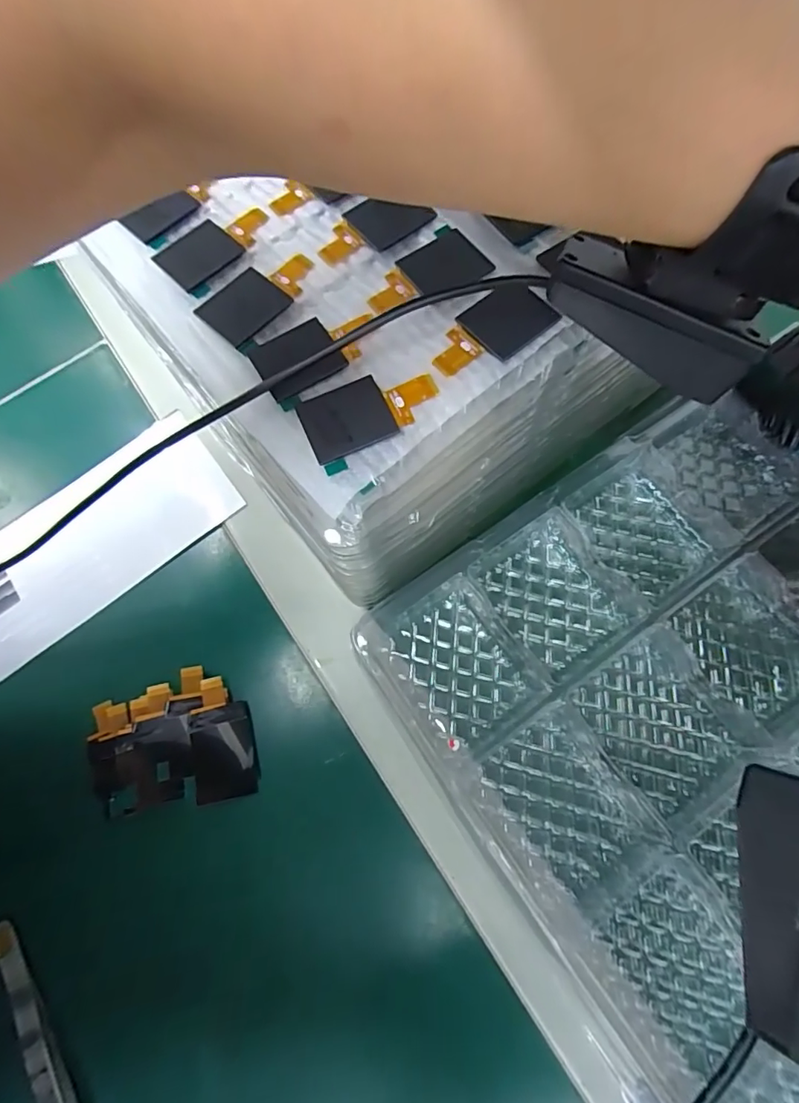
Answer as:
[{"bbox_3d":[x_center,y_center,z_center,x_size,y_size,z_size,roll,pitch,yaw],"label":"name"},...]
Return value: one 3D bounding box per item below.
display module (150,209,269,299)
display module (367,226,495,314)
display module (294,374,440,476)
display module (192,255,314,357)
[{"bbox_3d":[-0.079,-0.134,0.223,0.049,0.004,0.033,-43,73,-11],"label":"display module"},{"bbox_3d":[0.012,-0.114,0.213,0.049,0.004,0.027,-43,73,-9],"label":"display module"},{"bbox_3d":[-0.013,-0.054,0.192,0.051,0.005,0.031,-34,72,-6],"label":"display module"},{"bbox_3d":[-0.058,-0.107,0.212,0.032,0.005,0.049,40,80,16],"label":"display module"}]

